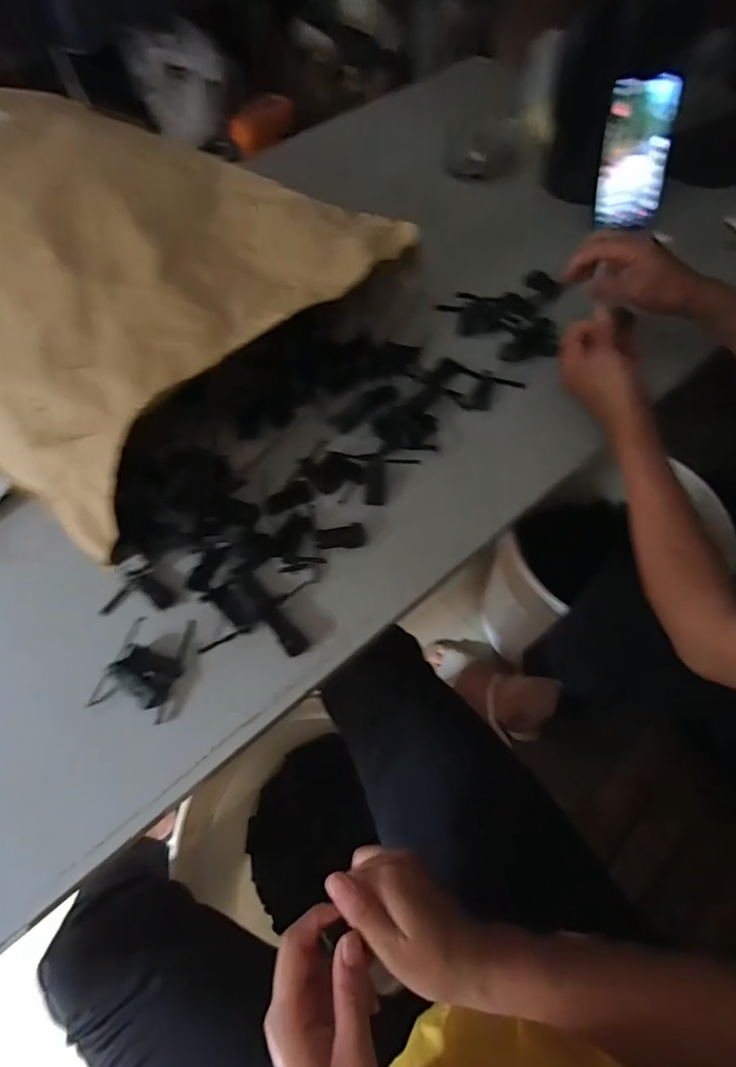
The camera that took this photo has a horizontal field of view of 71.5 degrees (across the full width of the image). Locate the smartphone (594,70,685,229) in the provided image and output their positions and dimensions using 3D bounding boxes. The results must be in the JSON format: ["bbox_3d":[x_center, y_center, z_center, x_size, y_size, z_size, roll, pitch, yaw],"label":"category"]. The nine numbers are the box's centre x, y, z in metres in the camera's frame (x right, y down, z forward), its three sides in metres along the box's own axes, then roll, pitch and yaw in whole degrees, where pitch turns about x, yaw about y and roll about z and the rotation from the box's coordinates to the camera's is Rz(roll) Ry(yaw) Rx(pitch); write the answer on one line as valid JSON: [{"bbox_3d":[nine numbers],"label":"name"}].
[{"bbox_3d":[0.342,-0.482,0.653,0.089,0.152,0.009,-9,37,1],"label":"smartphone"}]

